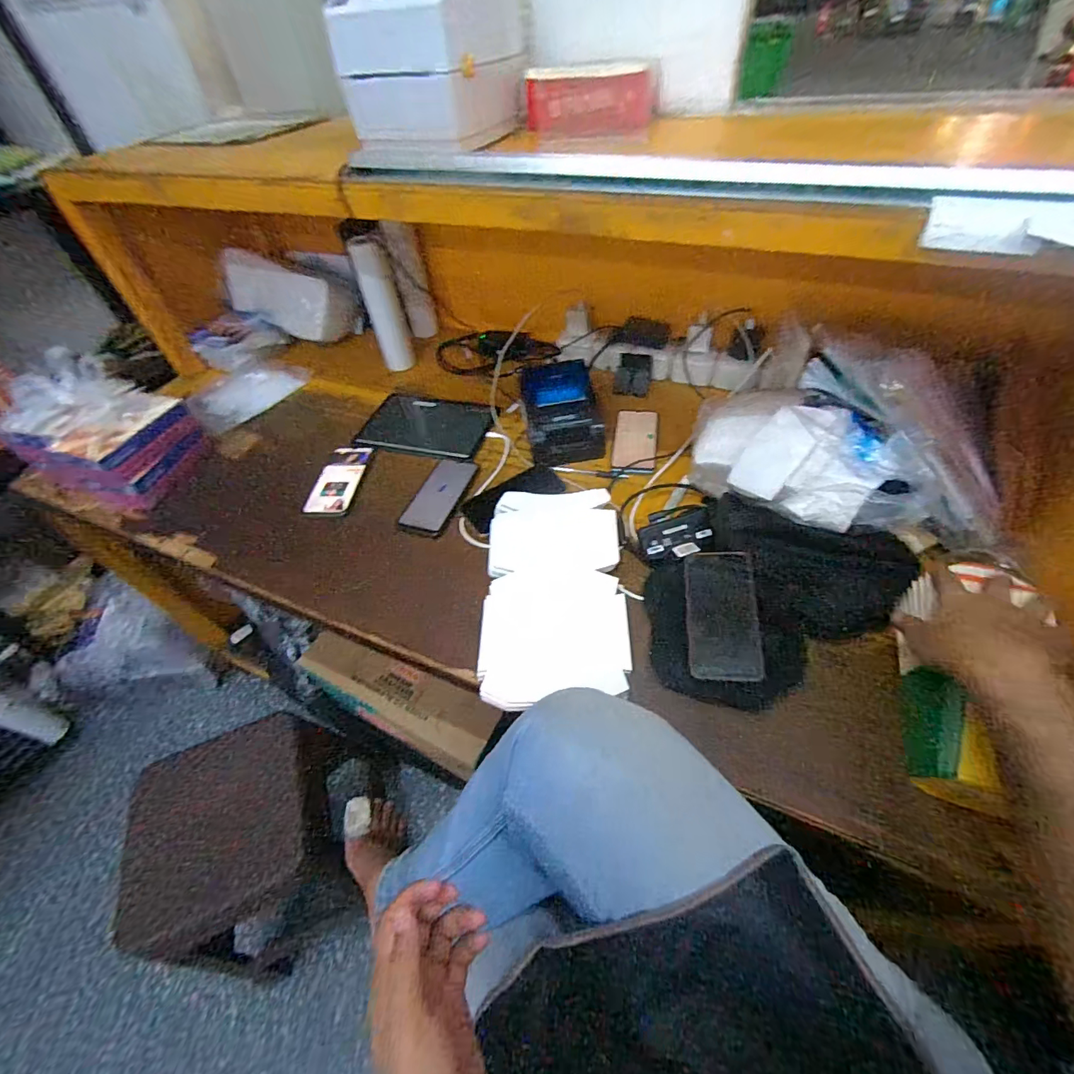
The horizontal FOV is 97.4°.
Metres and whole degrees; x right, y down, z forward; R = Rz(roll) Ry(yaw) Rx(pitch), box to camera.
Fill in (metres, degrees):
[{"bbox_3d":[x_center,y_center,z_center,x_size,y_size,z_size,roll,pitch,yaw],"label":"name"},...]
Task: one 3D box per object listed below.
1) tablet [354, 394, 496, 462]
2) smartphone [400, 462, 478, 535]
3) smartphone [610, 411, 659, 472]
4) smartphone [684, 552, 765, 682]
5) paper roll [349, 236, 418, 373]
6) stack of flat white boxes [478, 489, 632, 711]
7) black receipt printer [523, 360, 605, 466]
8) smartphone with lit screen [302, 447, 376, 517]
[{"bbox_3d":[-0.213,-0.216,0.904,0.241,0.011,0.168,11,52,14],"label":"tablet"},{"bbox_3d":[-0.159,-0.071,0.781,0.077,0.007,0.166,13,52,15],"label":"smartphone"},{"bbox_3d":[0.174,-0.171,0.831,0.075,0.015,0.156,6,51,10],"label":"smartphone"},{"bbox_3d":[0.224,0.092,0.574,0.080,0.004,0.159,-4,63,20],"label":"smartphone"},{"bbox_3d":[-0.311,-0.464,0.971,0.065,0.240,0.053,-16,50,-9],"label":"paper roll"},{"bbox_3d":[0.023,0.063,0.643,0.182,0.027,0.320,-2,50,4],"label":"stack of flat white boxes"},{"bbox_3d":[0.044,-0.214,0.812,0.122,0.108,0.139,-10,50,-4],"label":"black receipt printer"},{"bbox_3d":[-0.342,-0.099,0.821,0.082,0.012,0.167,-1,50,4],"label":"smartphone with lit screen"}]

